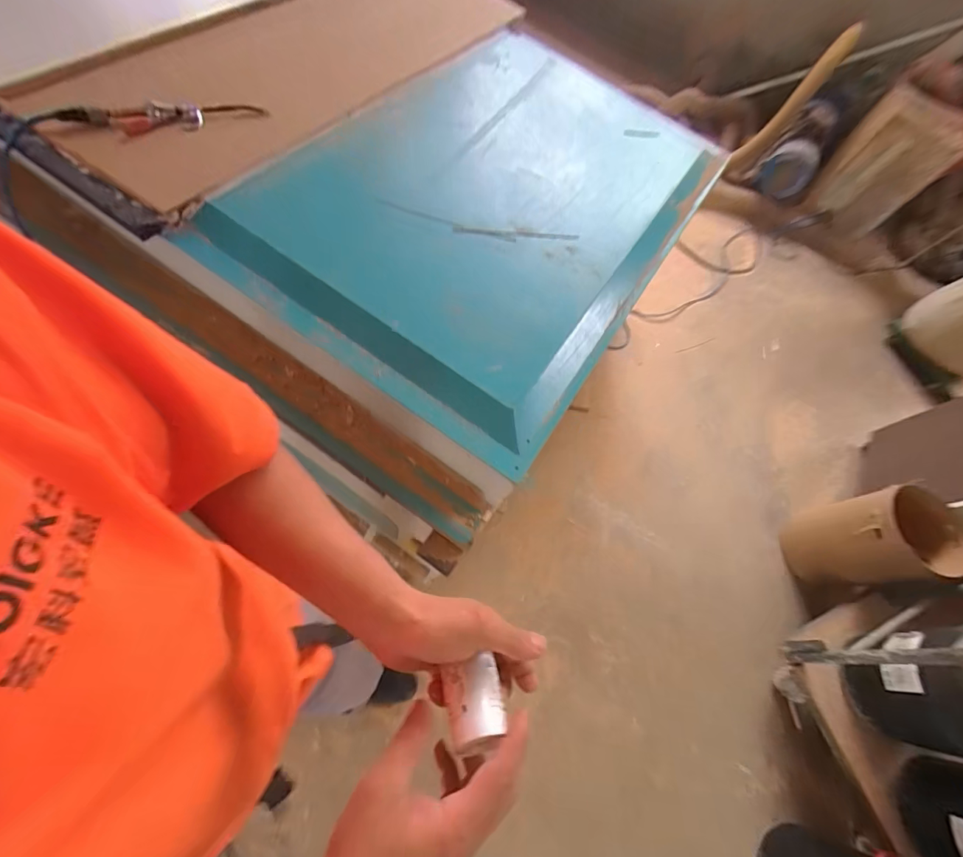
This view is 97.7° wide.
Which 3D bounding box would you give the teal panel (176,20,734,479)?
[{"bbox_3d":[-0.009,-0.515,0.992,0.838,0.167,1.131,34,69,6],"label":"teal panel"}]

